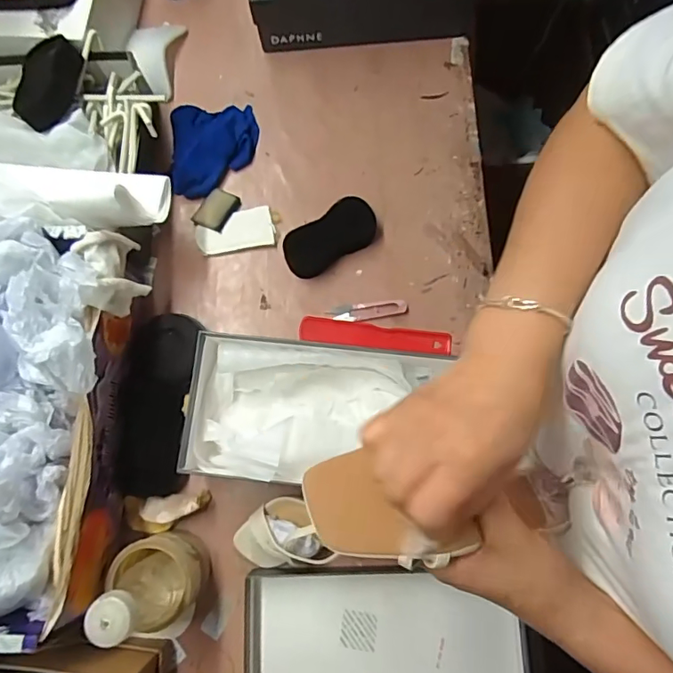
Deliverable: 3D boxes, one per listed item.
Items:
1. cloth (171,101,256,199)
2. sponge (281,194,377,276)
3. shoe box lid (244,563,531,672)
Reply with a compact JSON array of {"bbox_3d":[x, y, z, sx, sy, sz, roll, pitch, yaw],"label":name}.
[{"bbox_3d":[-0.169,-0.260,0.700,0.111,0.034,0.121,-2,77,1],"label":"cloth"},{"bbox_3d":[-0.009,-0.130,0.670,0.128,0.032,0.057,-32,79,-6],"label":"sponge"},{"bbox_3d":[0.052,0.342,0.560,0.304,0.030,0.163,-2,77,1],"label":"shoe box lid"}]

